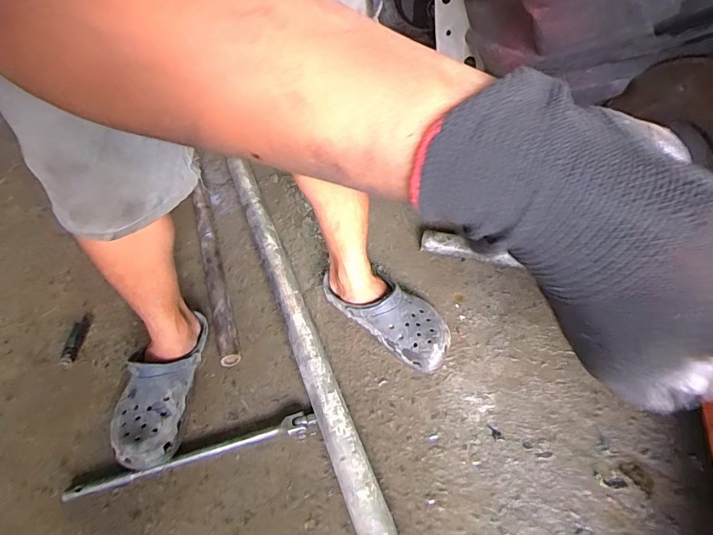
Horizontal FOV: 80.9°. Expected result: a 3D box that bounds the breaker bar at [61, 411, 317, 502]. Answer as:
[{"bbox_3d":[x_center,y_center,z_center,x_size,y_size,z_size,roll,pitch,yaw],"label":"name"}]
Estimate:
[{"bbox_3d":[-0.236,0.285,0.620,0.358,0.024,0.034,-16,51,-9],"label":"breaker bar"}]

